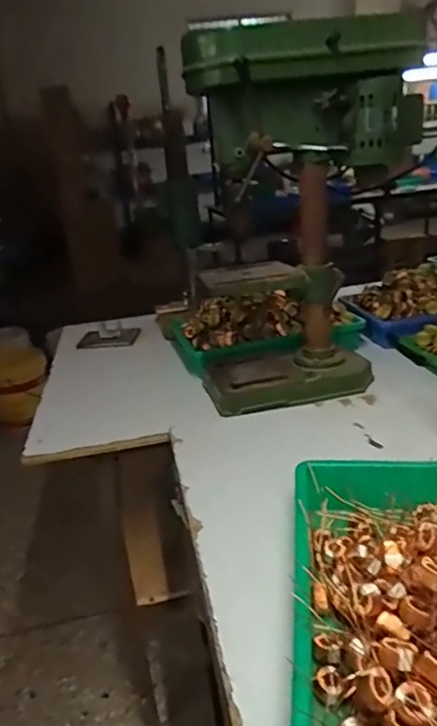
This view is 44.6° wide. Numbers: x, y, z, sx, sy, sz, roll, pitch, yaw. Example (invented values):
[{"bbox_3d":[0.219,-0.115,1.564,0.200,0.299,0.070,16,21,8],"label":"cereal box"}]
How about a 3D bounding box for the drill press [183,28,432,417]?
[{"bbox_3d":[0.138,-0.219,0.857,0.363,0.538,0.187,-17,23,-27],"label":"drill press"}]

